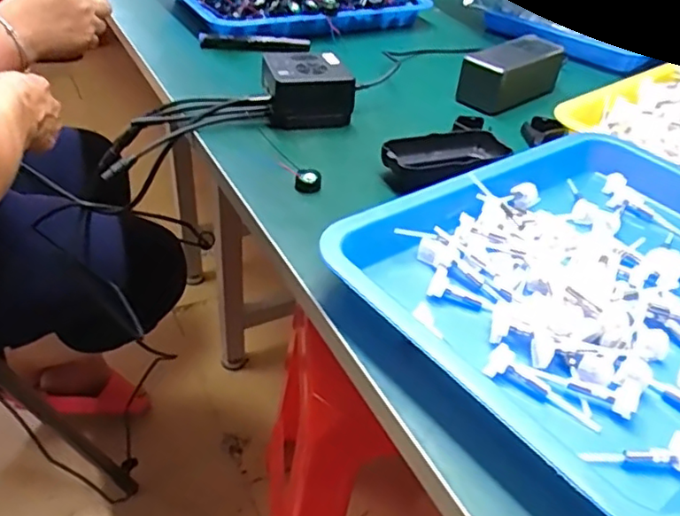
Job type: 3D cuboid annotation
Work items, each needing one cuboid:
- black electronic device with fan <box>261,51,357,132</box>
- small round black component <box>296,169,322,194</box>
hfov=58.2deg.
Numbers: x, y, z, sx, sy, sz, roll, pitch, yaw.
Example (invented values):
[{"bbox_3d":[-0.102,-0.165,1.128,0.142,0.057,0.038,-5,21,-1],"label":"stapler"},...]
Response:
[{"bbox_3d":[-0.034,-0.170,0.603,0.091,0.046,0.068,-4,39,-12],"label":"black electronic device with fan"},{"bbox_3d":[-0.026,-0.062,0.503,0.021,0.020,0.014,2,38,-4],"label":"small round black component"}]

